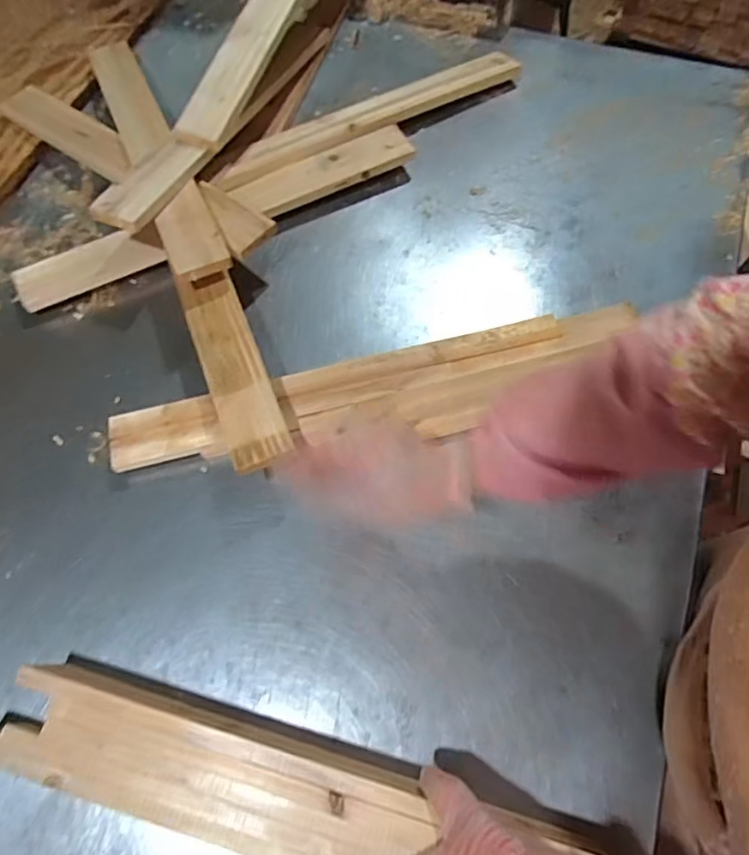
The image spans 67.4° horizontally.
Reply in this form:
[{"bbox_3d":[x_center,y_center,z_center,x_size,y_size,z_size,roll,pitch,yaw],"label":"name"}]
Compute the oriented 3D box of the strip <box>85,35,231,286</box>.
[{"bbox_3d":[-0.287,-0.366,0.718,0.061,0.019,0.499,-21,63,-14],"label":"strip"}]

